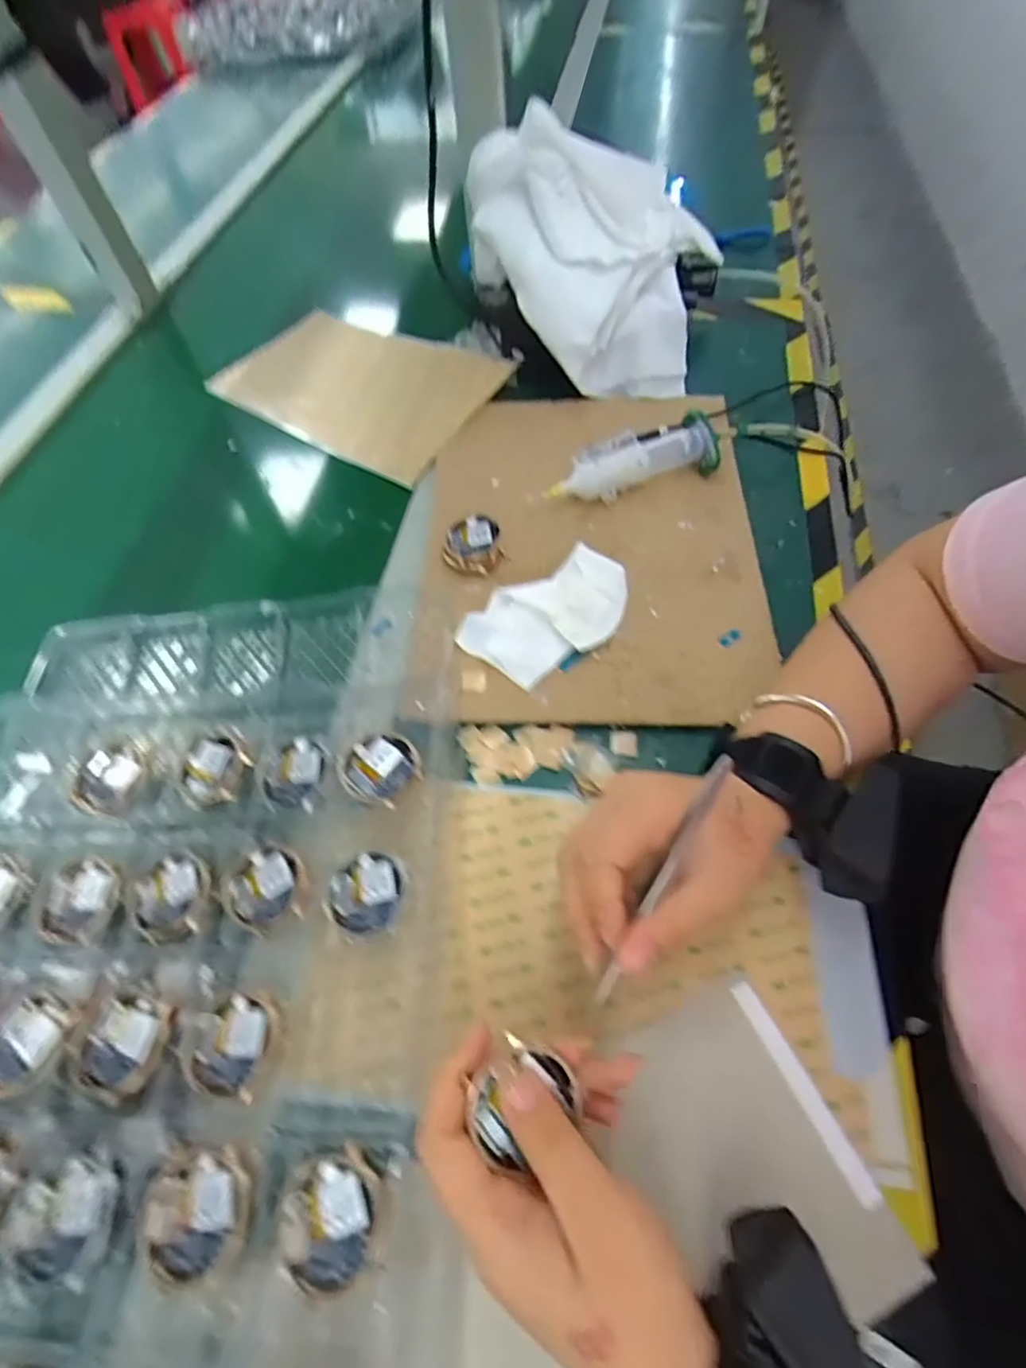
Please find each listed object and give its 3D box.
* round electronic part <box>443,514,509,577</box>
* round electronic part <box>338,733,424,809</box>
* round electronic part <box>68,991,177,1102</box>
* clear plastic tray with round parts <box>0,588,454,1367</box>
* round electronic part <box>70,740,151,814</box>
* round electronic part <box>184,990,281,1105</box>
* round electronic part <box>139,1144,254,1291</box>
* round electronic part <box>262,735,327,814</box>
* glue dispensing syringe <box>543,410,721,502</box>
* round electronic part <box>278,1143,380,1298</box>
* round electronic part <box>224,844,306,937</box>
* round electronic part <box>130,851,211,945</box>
[{"bbox_3d":[-0.031,-0.105,0.442,0.044,0.011,0.047,-2,69,5],"label":"round electronic part"},{"bbox_3d":[-0.077,0.050,0.345,0.042,0.013,0.042,-2,57,3],"label":"round electronic part"},{"bbox_3d":[-0.193,0.179,0.293,0.045,0.007,0.043,-2,57,3],"label":"round electronic part"},{"bbox_3d":[-0.193,0.167,0.294,0.311,0.033,0.522,0,57,4],"label":"clear plastic tray with round parts"},{"bbox_3d":[-0.247,0.058,0.369,0.042,0.013,0.046,-2,57,3],"label":"round electronic part"},{"bbox_3d":[-0.135,0.176,0.291,0.040,0.017,0.043,-2,57,3],"label":"round electronic part"},{"bbox_3d":[-0.136,0.228,0.255,0.045,0.010,0.044,-2,57,3],"label":"round electronic part"},{"bbox_3d":[-0.129,0.053,0.351,0.036,0.008,0.041,9,58,10],"label":"round electronic part"},{"bbox_3d":[0.094,-0.175,0.471,0.136,0.034,0.039,-18,58,-7],"label":"glue dispensing syringe"},{"bbox_3d":[-0.077,0.223,0.249,0.040,0.014,0.046,5,58,7],"label":"round electronic part"},{"bbox_3d":[-0.136,0.109,0.322,0.039,0.005,0.042,-2,57,3],"label":"round electronic part"},{"bbox_3d":[-0.189,0.121,0.330,0.042,0.013,0.045,-2,57,3],"label":"round electronic part"}]

